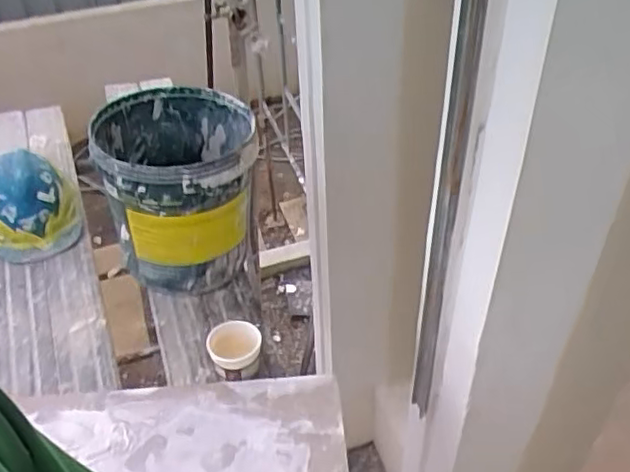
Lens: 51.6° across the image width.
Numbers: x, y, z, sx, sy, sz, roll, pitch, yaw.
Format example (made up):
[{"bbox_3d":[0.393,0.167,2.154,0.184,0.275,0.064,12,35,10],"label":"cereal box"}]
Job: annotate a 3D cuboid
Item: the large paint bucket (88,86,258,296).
[{"bbox_3d":[-0.264,-0.103,1.330,0.290,0.312,0.320,-13,44,-10],"label":"large paint bucket"}]

